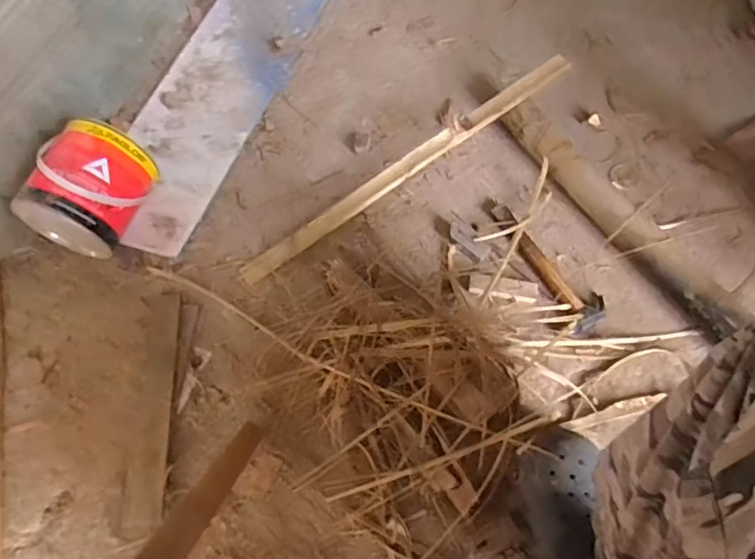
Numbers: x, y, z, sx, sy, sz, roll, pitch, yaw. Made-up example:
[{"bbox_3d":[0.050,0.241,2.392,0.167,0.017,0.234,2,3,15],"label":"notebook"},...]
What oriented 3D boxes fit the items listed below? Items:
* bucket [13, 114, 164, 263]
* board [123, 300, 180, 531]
[{"bbox_3d":[-0.447,-0.139,0.859,0.146,0.163,0.166,17,66,11],"label":"bucket"},{"bbox_3d":[-0.323,0.176,0.786,0.061,0.013,0.337,-6,64,0],"label":"board"}]

